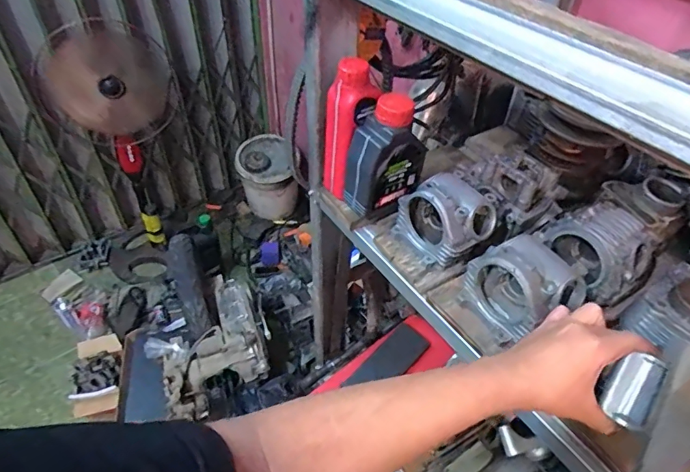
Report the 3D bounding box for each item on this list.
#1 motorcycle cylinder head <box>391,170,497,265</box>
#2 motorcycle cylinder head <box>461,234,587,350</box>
[{"bbox_3d":[0.149,-0.029,0.691,0.099,0.095,0.118,-27,52,-27],"label":"motorcycle cylinder head"},{"bbox_3d":[0.232,0.064,0.601,0.114,0.095,0.105,-18,48,-20],"label":"motorcycle cylinder head"}]

